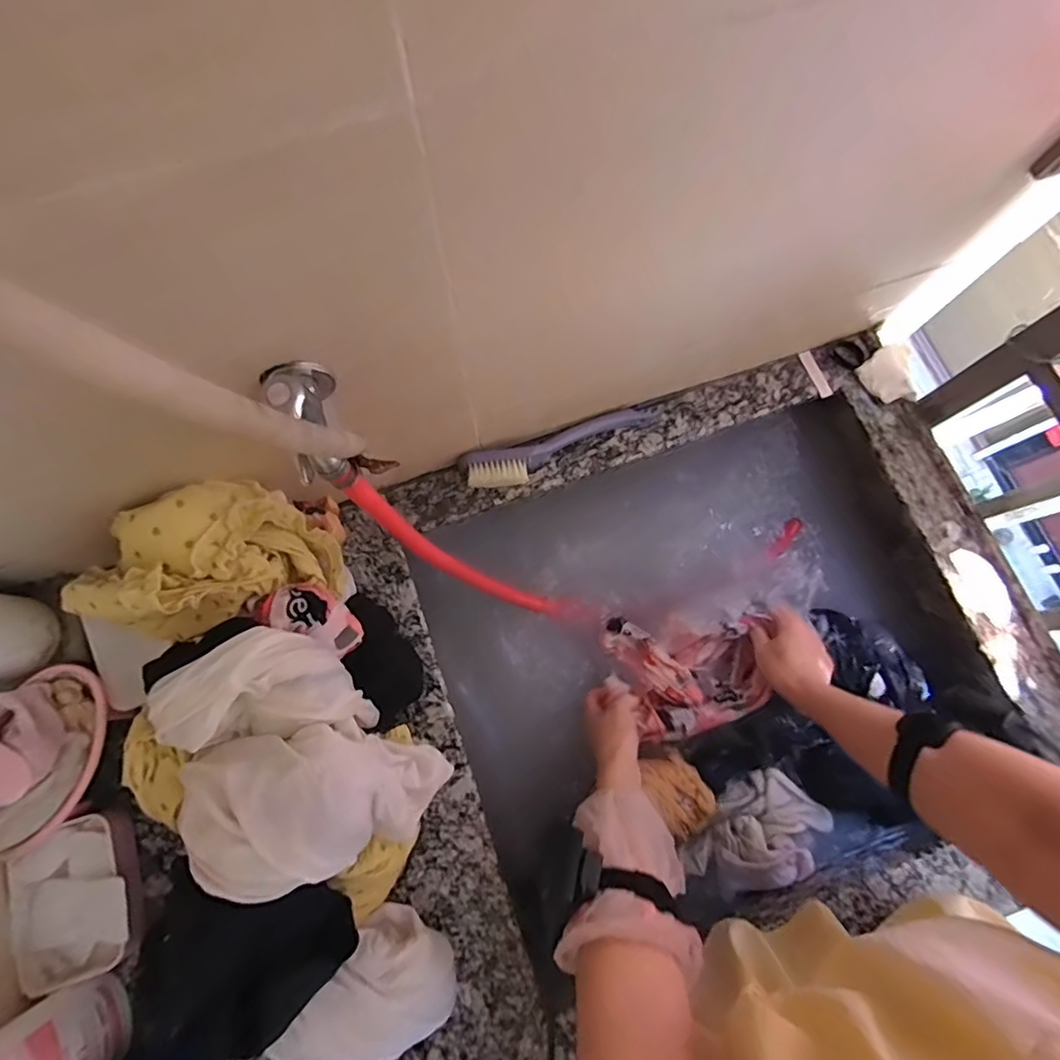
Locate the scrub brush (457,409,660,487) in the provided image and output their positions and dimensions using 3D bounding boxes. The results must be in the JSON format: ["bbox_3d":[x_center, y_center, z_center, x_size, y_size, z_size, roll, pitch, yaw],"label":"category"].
[{"bbox_3d":[0.039,-0.091,0.609,0.226,0.032,0.046,-19,77,-6],"label":"scrub brush"}]

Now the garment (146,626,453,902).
[{"bbox_3d":[-0.187,0.182,0.437,0.142,0.110,0.200,-43,81,-10],"label":"garment"}]

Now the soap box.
[{"bbox_3d":[-0.397,0.326,0.488,0.091,0.030,0.124,-25,78,-7],"label":"soap box"}]

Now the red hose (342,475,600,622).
[{"bbox_3d":[-0.050,0.039,0.566,0.079,0.380,0.030,9,73,36],"label":"red hose"}]

